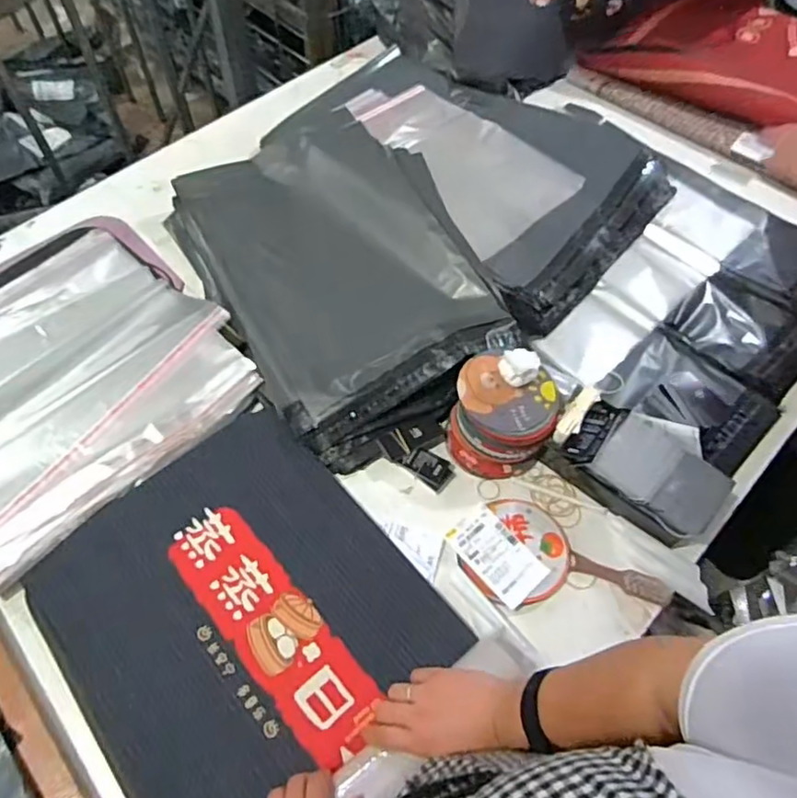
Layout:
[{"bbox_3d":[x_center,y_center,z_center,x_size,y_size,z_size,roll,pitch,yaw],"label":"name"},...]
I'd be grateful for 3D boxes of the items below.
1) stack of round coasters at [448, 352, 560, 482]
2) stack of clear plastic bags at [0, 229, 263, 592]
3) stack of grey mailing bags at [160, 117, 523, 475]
[{"bbox_3d":[0.149,0.020,0.877,0.146,0.105,0.160,18,61,8],"label":"stack of round coasters"},{"bbox_3d":[-0.525,-0.047,0.916,0.476,0.051,0.485,41,67,18],"label":"stack of clear plastic bags"},{"bbox_3d":[-0.087,-0.237,1.024,0.444,0.075,0.632,-27,65,-17],"label":"stack of grey mailing bags"}]

